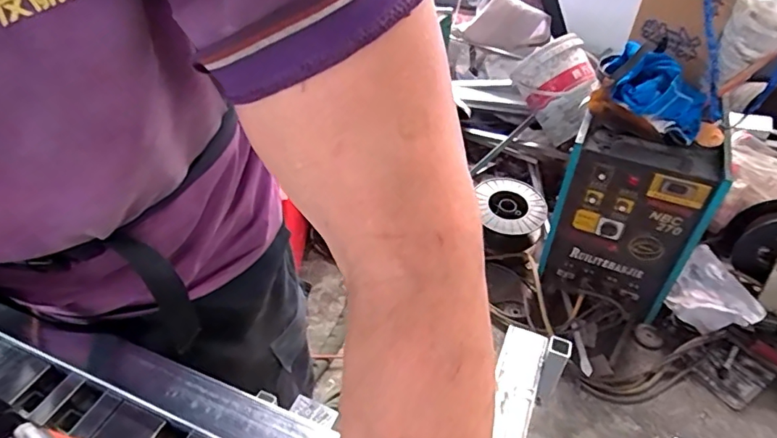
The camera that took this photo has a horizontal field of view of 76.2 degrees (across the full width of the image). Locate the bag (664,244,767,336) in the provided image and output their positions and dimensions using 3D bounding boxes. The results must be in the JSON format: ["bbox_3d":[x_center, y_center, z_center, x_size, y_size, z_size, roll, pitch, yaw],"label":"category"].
[{"bbox_3d":[1.003,0.245,1.519,0.170,0.140,0.238,-25,48,-26],"label":"bag"}]

